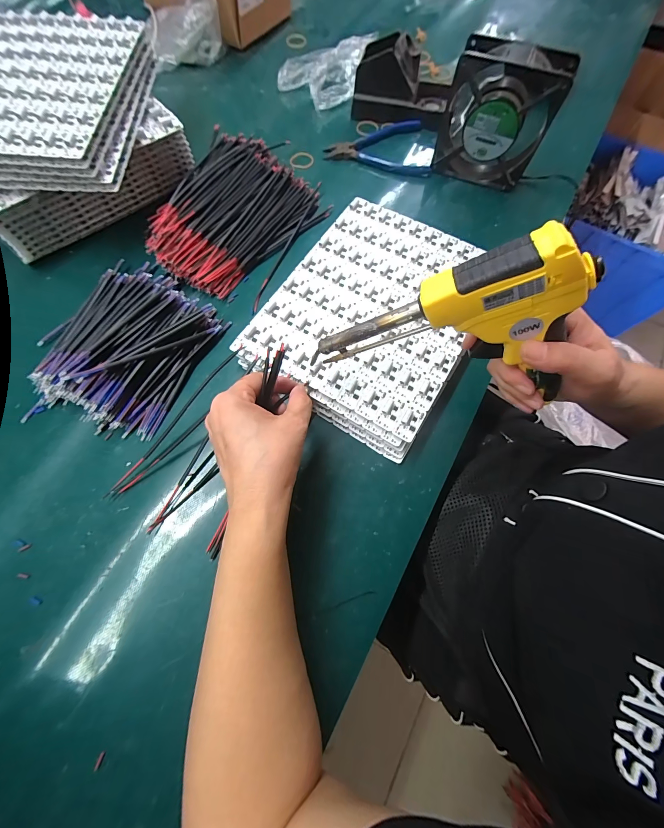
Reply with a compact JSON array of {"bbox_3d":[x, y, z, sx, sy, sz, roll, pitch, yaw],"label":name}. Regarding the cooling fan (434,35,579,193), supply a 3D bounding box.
[{"bbox_3d":[0.194,-0.350,0.366,0.118,0.124,0.039,23,72,8],"label":"cooling fan"}]

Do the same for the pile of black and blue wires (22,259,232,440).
[{"bbox_3d":[-0.230,-0.075,0.315,0.172,0.036,0.184,24,72,8],"label":"pile of black and blue wires"}]

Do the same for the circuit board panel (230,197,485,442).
[{"bbox_3d":[0.047,-0.118,0.315,0.196,0.008,0.238,31,73,10],"label":"circuit board panel"}]

